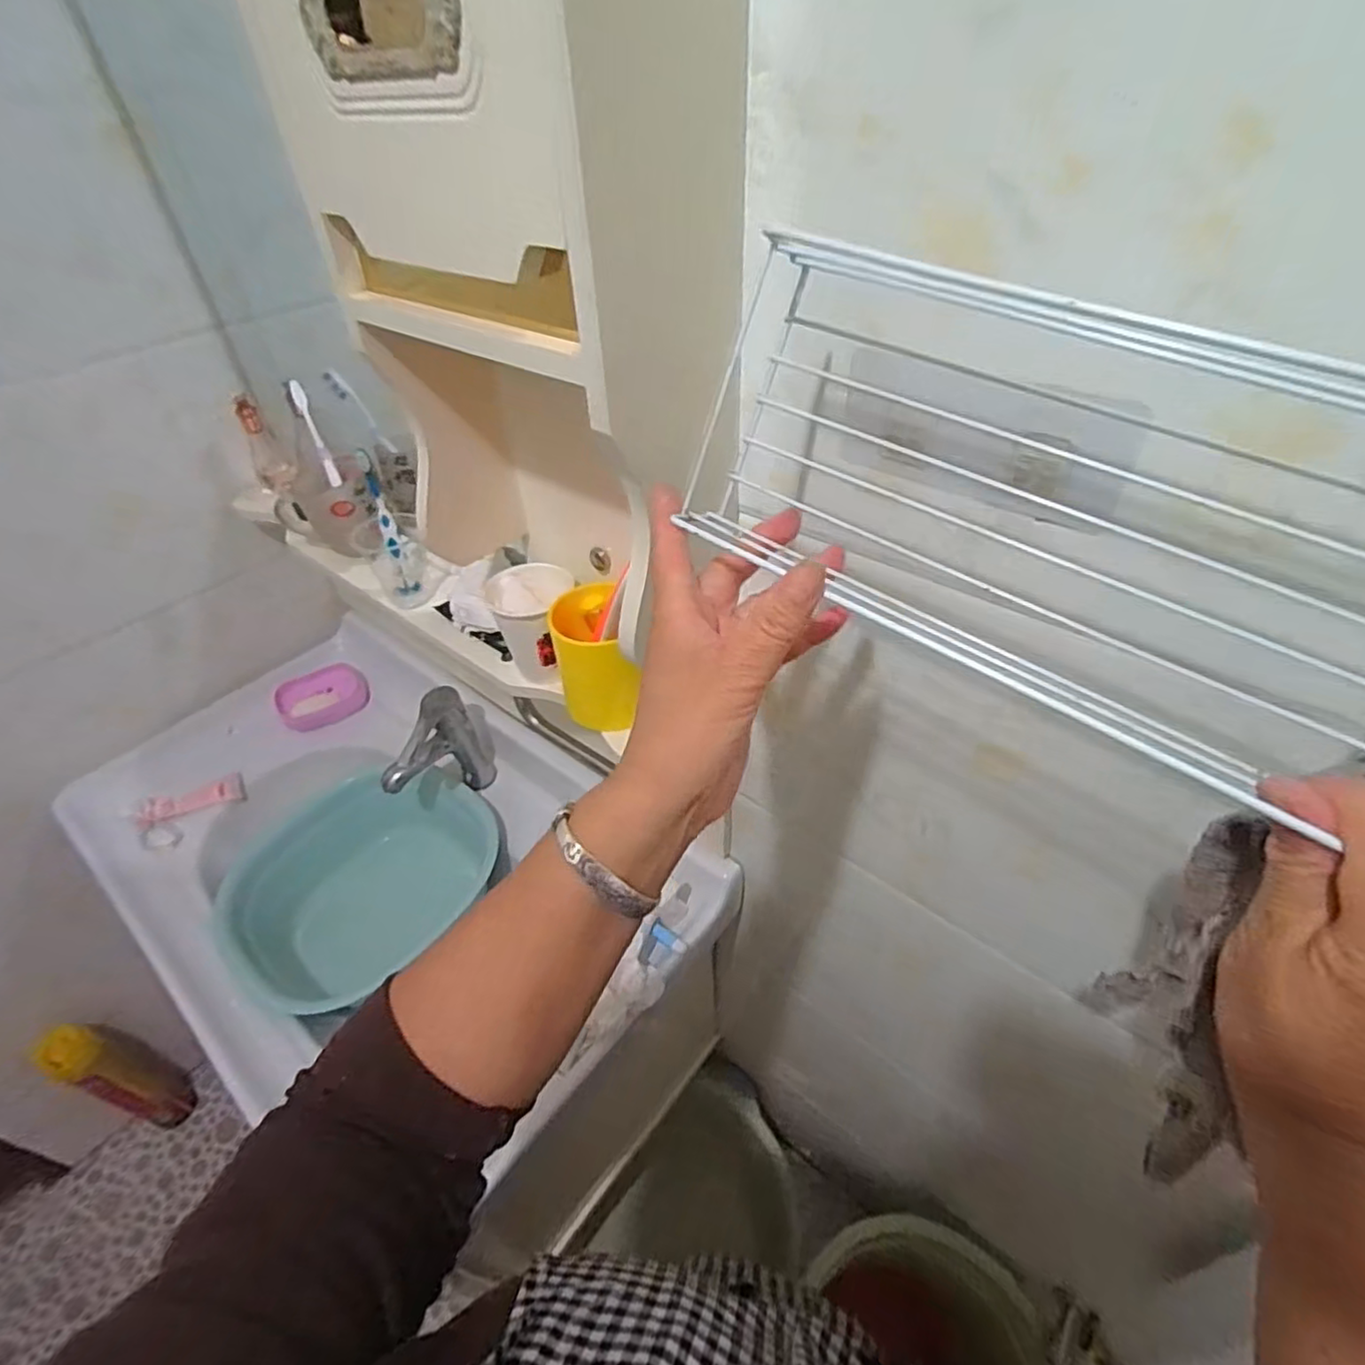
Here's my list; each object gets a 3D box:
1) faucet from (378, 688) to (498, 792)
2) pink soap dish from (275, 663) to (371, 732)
[{"bbox_3d":[-0.310,0.091,0.868,0.045,0.162,0.142,20,48,24],"label":"faucet"},{"bbox_3d":[-0.552,0.022,1.045,0.128,0.054,0.074,-27,48,-24],"label":"pink soap dish"}]

